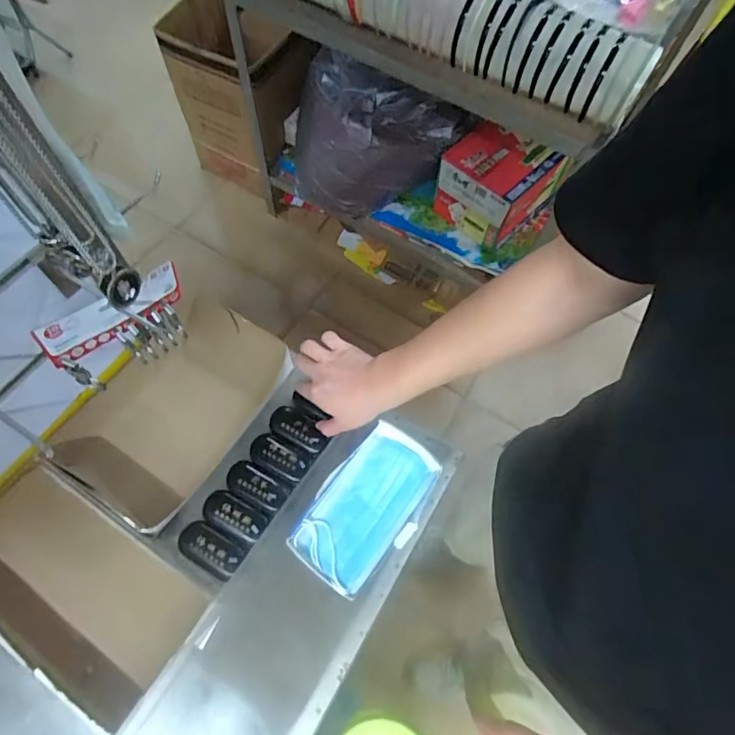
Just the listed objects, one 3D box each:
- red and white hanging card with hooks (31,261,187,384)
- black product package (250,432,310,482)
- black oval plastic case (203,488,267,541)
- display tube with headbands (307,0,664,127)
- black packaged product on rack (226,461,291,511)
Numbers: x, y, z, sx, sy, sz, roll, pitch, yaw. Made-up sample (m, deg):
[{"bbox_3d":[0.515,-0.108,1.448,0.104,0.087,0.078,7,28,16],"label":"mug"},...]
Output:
[{"bbox_3d":[-0.251,-0.038,0.497,0.139,0.127,0.018,-40,73,-19],"label":"red and white hanging card with hooks"},{"bbox_3d":[-0.113,0.116,0.613,0.081,0.017,0.042,24,66,8],"label":"black product package"},{"bbox_3d":[-0.164,0.182,0.581,0.084,0.018,0.039,26,66,9],"label":"black oval plastic case"},{"bbox_3d":[0.087,-0.750,0.964,0.962,0.148,0.141,32,67,11],"label":"display tube with headbands"},{"bbox_3d":[-0.139,0.148,0.597,0.084,0.020,0.040,26,66,9],"label":"black packaged product on rack"}]

